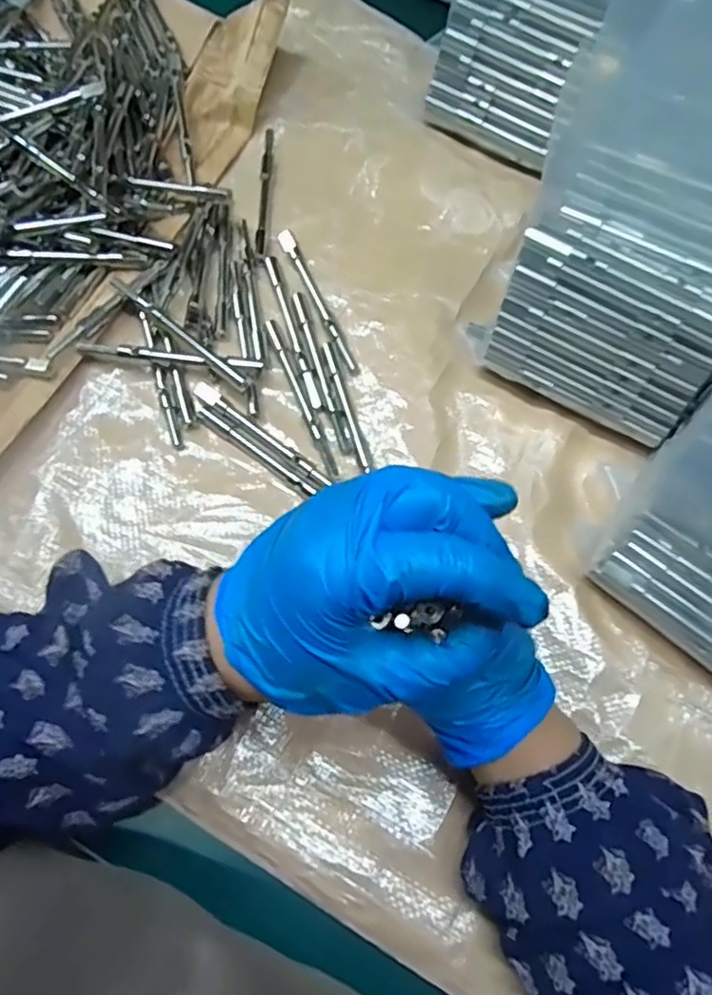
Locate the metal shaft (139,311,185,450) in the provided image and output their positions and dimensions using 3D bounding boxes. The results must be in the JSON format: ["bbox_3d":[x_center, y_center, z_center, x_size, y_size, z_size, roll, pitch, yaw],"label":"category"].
[{"bbox_3d":[-0.120,-0.072,0.378,0.007,0.008,0.093,-17,73,-7],"label":"metal shaft"}]

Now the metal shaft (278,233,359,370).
[{"bbox_3d":[-0.024,-0.128,0.398,0.011,0.004,0.114,-25,74,-9],"label":"metal shaft"}]

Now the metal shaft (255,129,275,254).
[{"bbox_3d":[-0.063,-0.213,0.426,0.008,0.004,0.106,2,72,-1],"label":"metal shaft"}]

